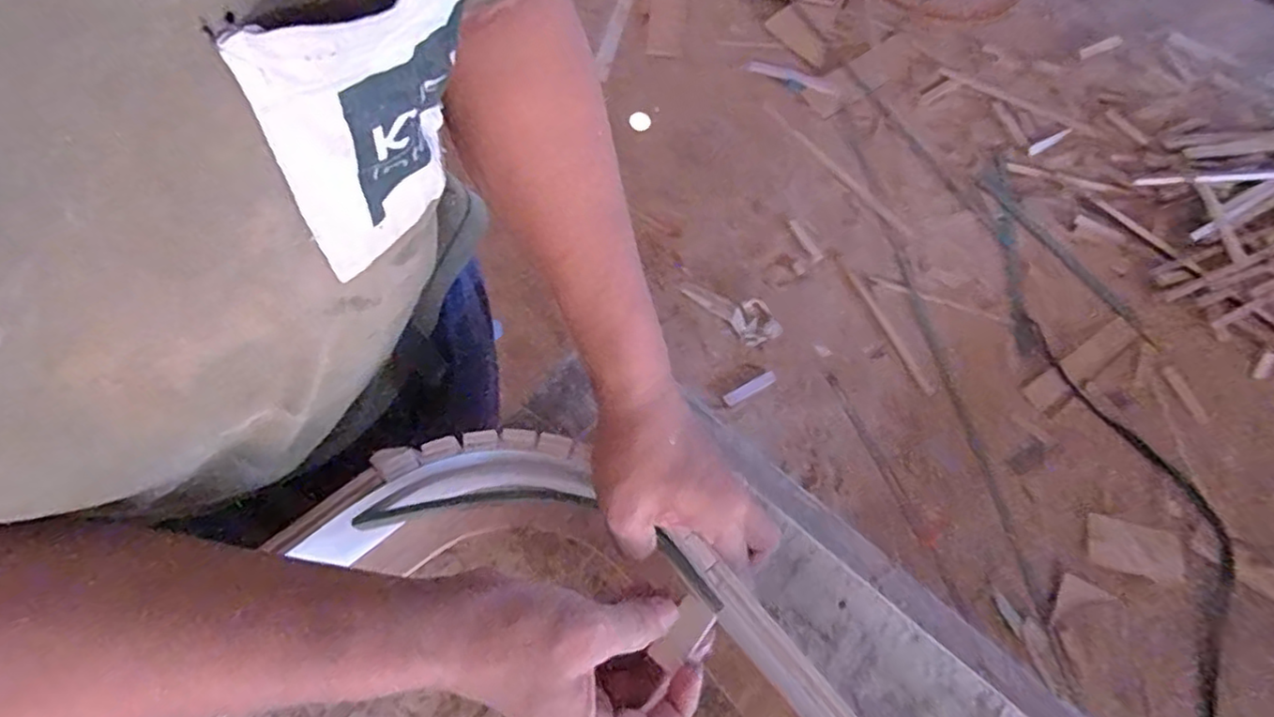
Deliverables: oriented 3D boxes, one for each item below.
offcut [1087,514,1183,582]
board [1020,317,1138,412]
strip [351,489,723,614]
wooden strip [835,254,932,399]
[{"bbox_3d":[0.978,0.375,1.300,0.183,0.017,0.093,14,66,4],"label":"offcut"},{"bbox_3d":[0.956,0.012,1.434,0.291,0.012,0.058,-35,67,-5],"label":"board"},{"bbox_3d":[-0.056,0.106,0.413,0.224,0.021,0.053,13,66,4],"label":"strip"},{"bbox_3d":[0.561,-0.085,1.521,0.023,0.005,0.388,-22,69,-12],"label":"wooden strip"}]

